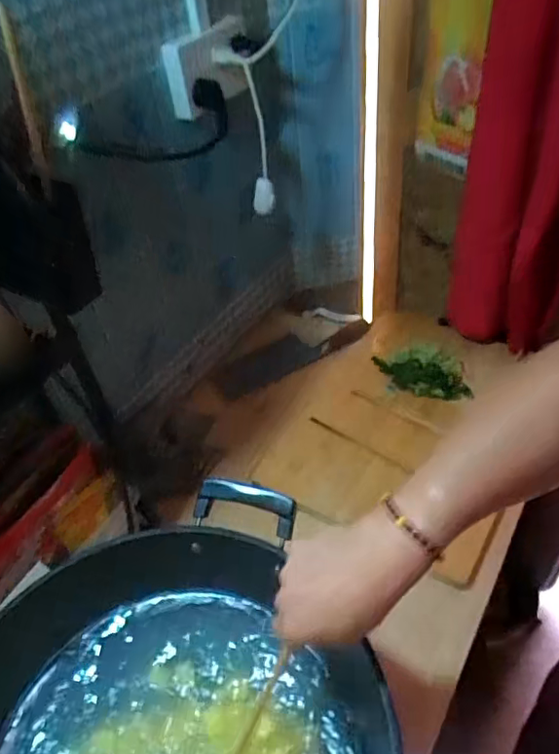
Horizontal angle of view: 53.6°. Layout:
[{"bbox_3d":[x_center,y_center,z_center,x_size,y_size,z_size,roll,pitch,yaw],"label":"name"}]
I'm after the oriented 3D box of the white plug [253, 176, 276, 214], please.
[{"bbox_3d":[-0.026,-0.291,0.885,0.034,0.062,0.021,-7,44,1],"label":"white plug"}]

